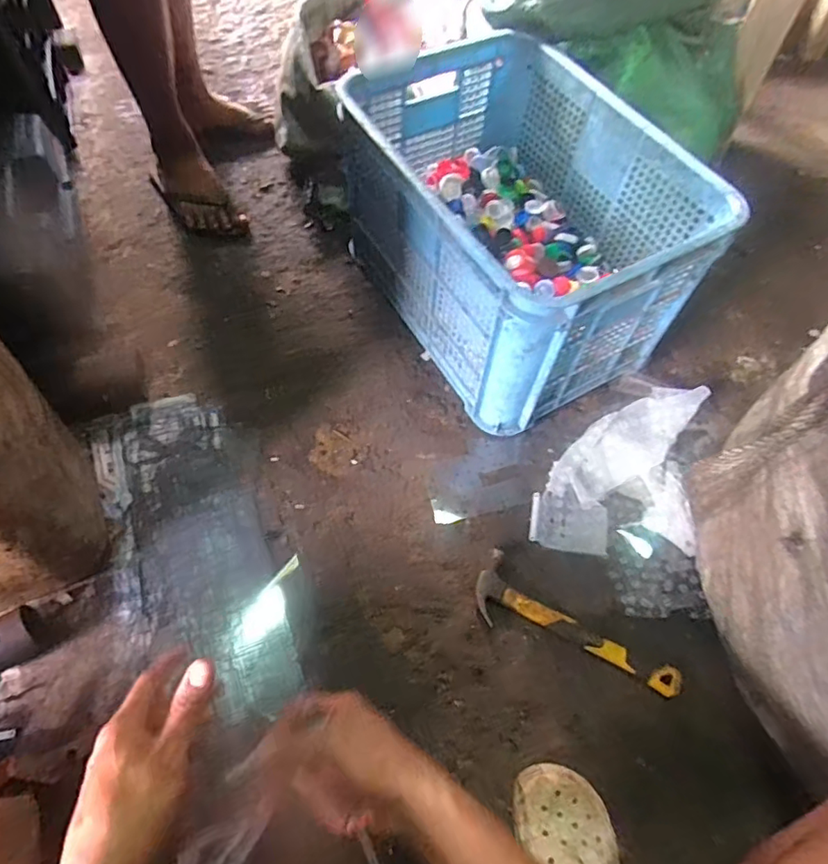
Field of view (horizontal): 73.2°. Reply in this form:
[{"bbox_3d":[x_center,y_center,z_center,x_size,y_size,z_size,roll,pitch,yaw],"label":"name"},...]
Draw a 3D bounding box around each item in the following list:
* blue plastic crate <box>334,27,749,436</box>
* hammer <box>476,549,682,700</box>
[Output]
[{"bbox_3d":[0.143,-0.308,0.888,0.342,0.341,0.513,-28,67,-17],"label":"blue plastic crate"},{"bbox_3d":[0.215,0.262,0.750,0.281,0.036,0.092,26,63,10],"label":"hammer"}]

